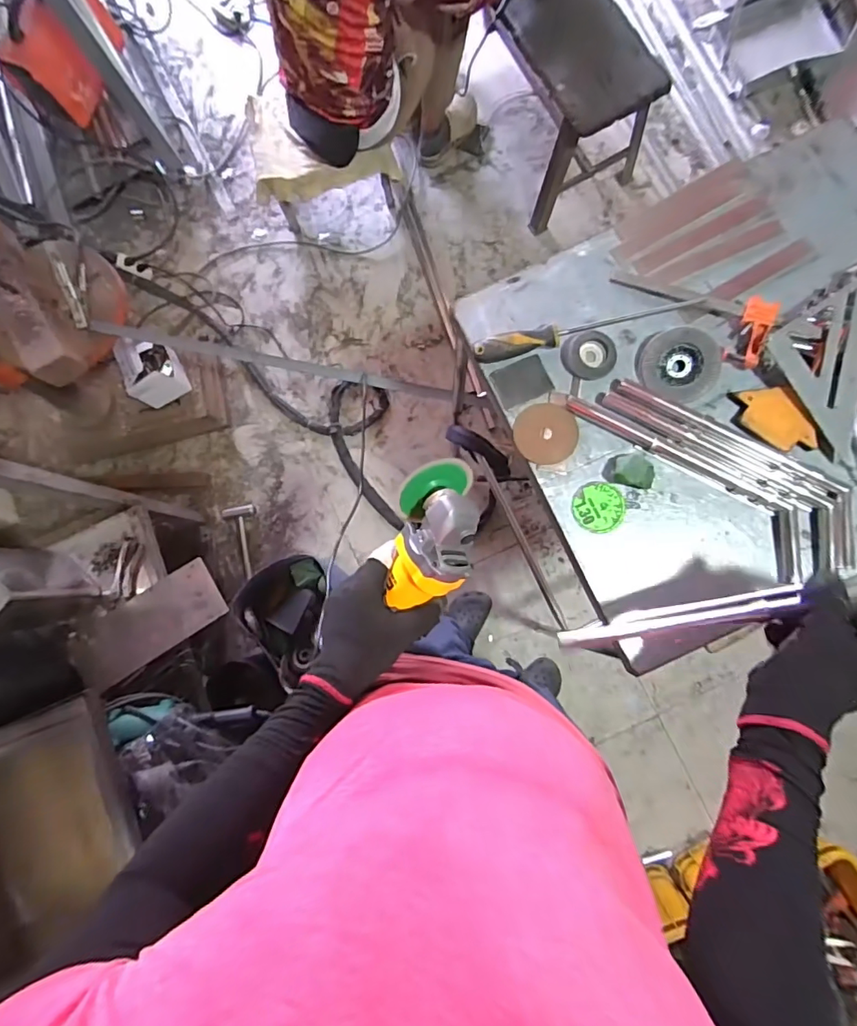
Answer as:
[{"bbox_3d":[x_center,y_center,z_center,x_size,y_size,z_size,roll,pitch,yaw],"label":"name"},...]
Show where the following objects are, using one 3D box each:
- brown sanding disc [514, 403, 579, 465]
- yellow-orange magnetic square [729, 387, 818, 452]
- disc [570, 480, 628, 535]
[{"bbox_3d":[0.155,-0.105,0.662,0.080,0.006,0.079,0,87,9],"label":"brown sanding disc"},{"bbox_3d":[0.440,-0.119,0.633,0.055,0.016,0.109,-38,81,-1],"label":"yellow-orange magnetic square"},{"bbox_3d":[0.222,-0.007,0.652,0.067,0.004,0.064,-1,82,5],"label":"disc"}]

